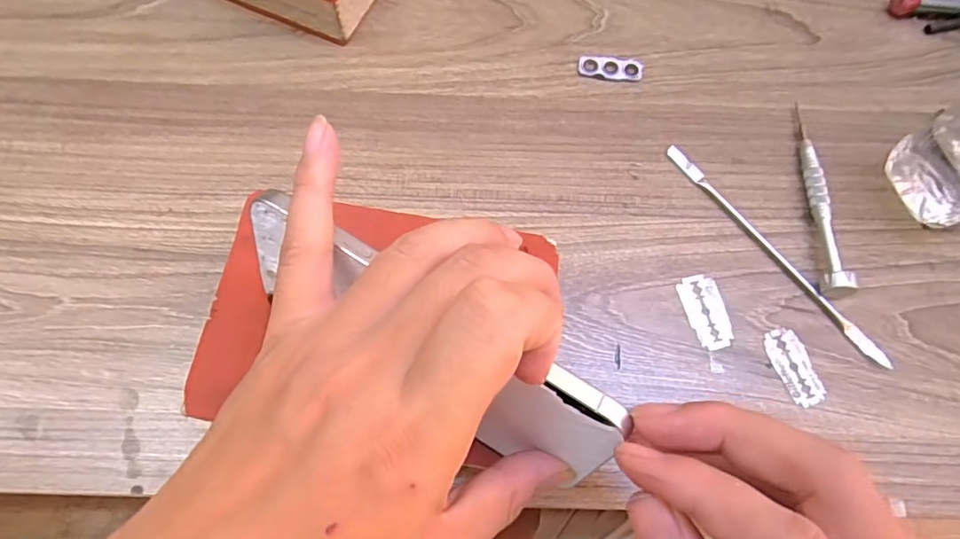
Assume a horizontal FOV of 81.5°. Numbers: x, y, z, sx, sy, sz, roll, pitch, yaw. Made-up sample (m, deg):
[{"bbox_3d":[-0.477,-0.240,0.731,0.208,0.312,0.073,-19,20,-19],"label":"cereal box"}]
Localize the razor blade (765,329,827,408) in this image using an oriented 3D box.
[{"bbox_3d":[0.172,0.052,0.303,0.020,0.004,0.042,-15,72,-8],"label":"razor blade"}]

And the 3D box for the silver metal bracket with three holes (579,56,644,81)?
[{"bbox_3d":[0.086,-0.132,0.366,0.042,0.004,0.015,5,70,-1],"label":"silver metal bracket with three holes"}]

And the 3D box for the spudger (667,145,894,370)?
[{"bbox_3d":[0.170,-0.012,0.324,0.008,0.009,0.168,-34,75,-14],"label":"spudger"}]

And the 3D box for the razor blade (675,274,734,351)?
[{"bbox_3d":[0.128,0.023,0.312,0.023,0.004,0.042,-11,71,-6],"label":"razor blade"}]

